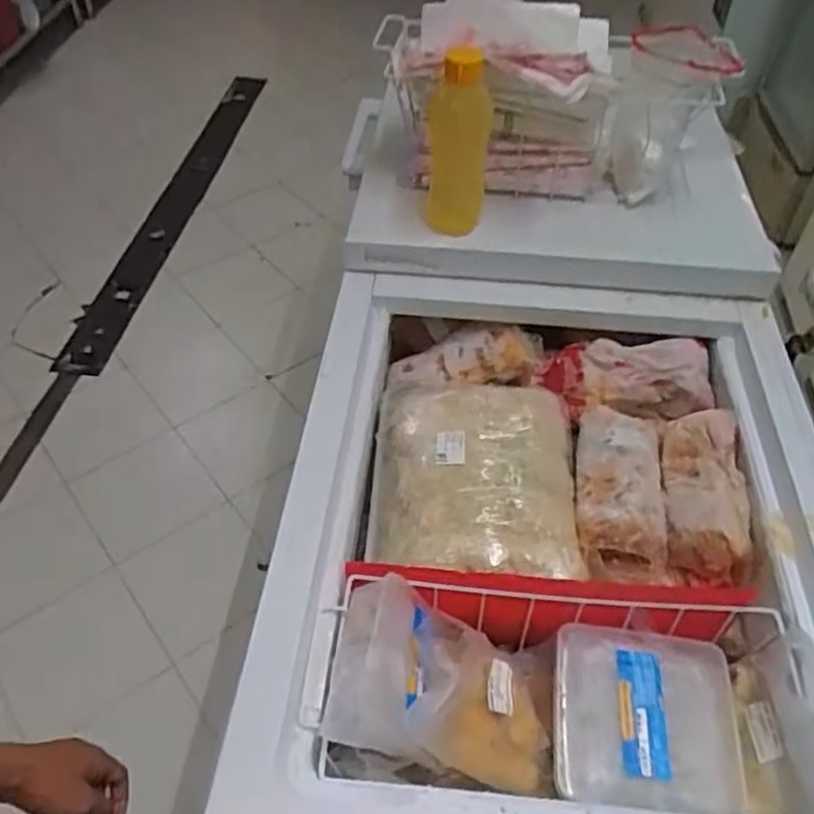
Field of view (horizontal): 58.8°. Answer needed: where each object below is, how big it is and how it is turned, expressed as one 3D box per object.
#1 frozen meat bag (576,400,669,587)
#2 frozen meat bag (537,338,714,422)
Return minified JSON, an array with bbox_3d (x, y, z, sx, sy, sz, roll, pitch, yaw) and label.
[{"bbox_3d":[0.294,0.110,0.987,0.121,0.077,0.242,2,61,4],"label":"frozen meat bag"},{"bbox_3d":[0.349,-0.048,1.135,0.251,0.071,0.129,-2,48,-3],"label":"frozen meat bag"}]

